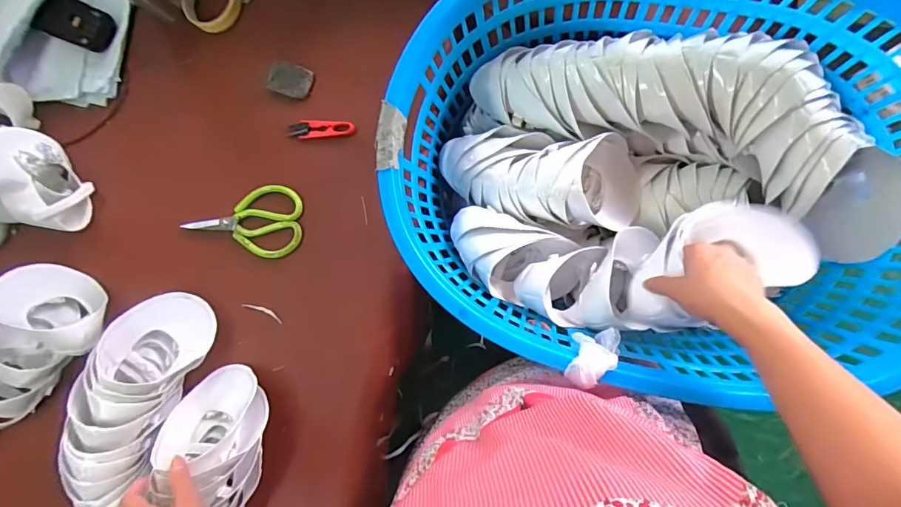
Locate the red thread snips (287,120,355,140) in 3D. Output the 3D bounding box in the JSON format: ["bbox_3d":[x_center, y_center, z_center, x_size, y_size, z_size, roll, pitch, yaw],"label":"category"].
[{"bbox_3d":[-0.183,-0.174,0.654,0.093,0.011,0.024,1,86,9],"label":"red thread snips"}]

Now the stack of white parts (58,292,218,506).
[{"bbox_3d":[-0.441,0.204,0.638,0.127,0.090,0.312,21,90,10],"label":"stack of white parts"}]

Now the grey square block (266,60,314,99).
[{"bbox_3d":[-0.227,-0.247,0.660,0.059,0.018,0.046,20,89,10],"label":"grey square block"}]

